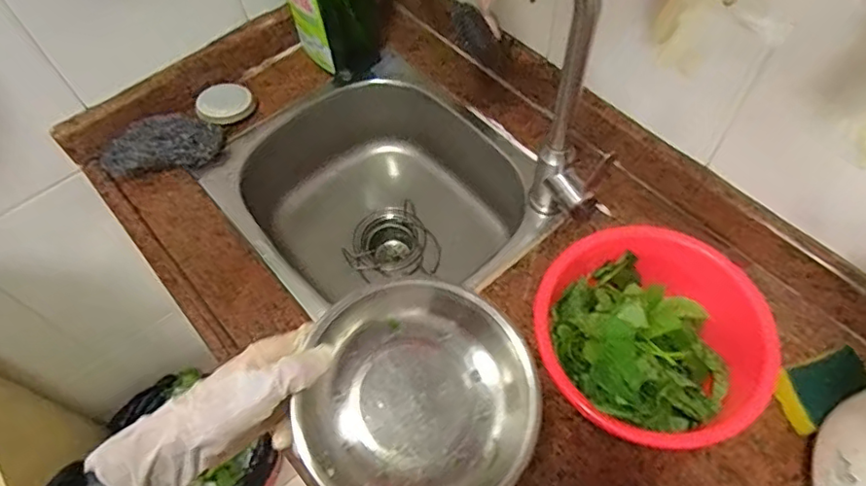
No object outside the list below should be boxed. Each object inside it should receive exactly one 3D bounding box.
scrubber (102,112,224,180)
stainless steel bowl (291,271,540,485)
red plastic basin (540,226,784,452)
[{"bbox_3d":[-0.370,-0.131,0.799,0.152,0.047,0.076,-26,62,-12],"label":"scrubber"},{"bbox_3d":[-0.011,0.122,0.456,0.178,0.063,0.175,-1,59,2],"label":"stainless steel bowl"},{"bbox_3d":[0.207,0.098,0.578,0.214,0.107,0.182,38,68,22],"label":"red plastic basin"}]

